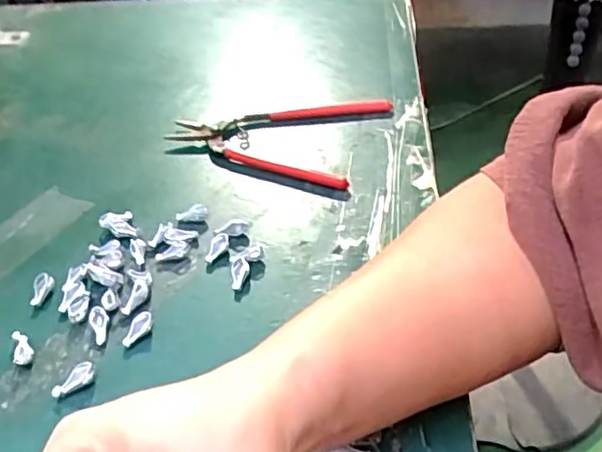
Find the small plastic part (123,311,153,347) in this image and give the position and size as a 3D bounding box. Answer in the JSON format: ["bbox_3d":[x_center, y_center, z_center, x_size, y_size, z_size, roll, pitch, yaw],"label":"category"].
[{"bbox_3d":[-0.090,0.056,0.349,0.010,0.008,0.021,11,44,19],"label":"small plastic part"}]

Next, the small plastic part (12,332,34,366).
[{"bbox_3d":[-0.152,0.066,0.344,0.011,0.008,0.022,-29,46,-24],"label":"small plastic part"}]

